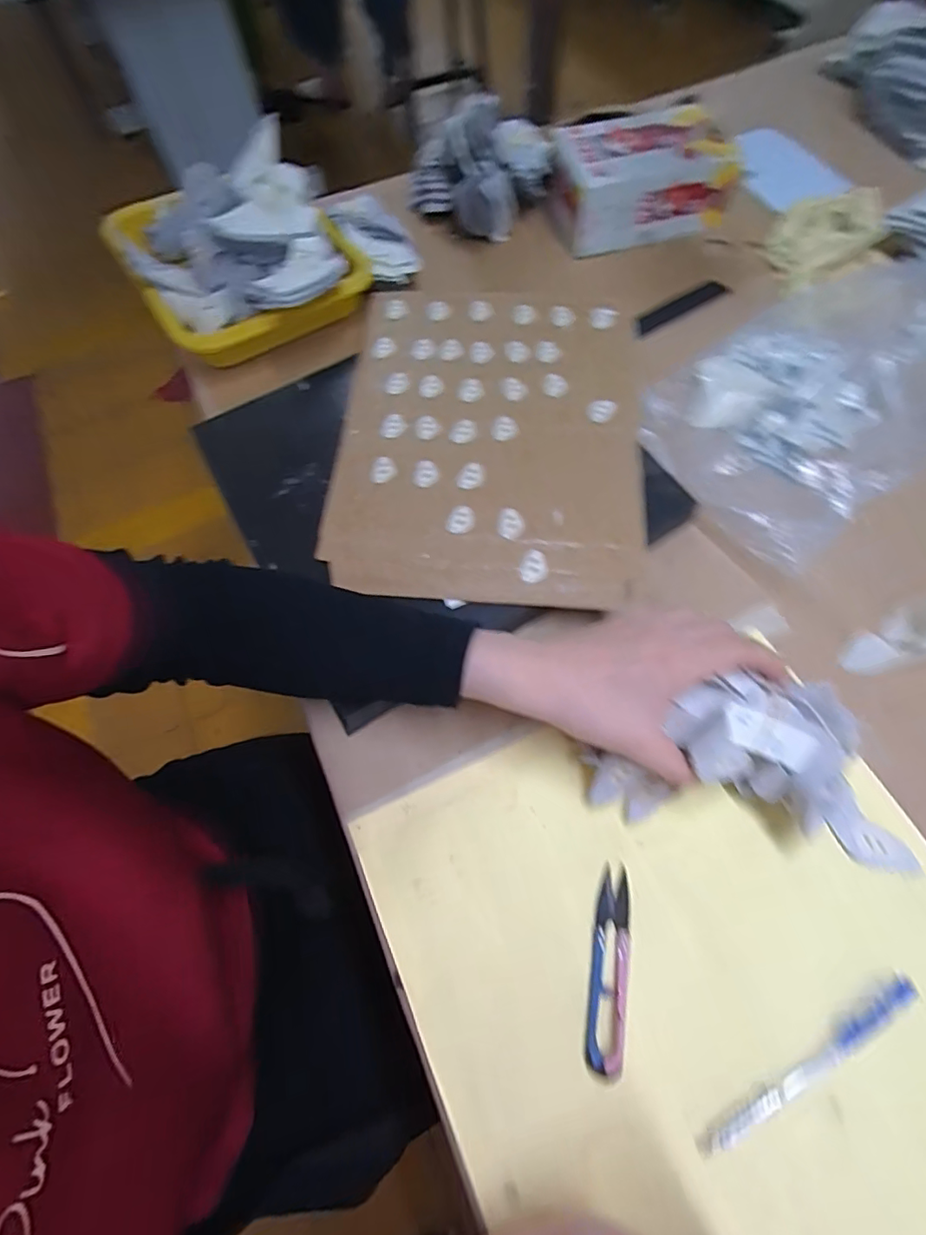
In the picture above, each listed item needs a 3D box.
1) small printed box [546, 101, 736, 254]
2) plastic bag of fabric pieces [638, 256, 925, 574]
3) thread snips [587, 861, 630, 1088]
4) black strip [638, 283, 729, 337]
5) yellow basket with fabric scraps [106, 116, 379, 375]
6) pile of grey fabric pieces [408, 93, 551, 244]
[{"bbox_3d":[0.175,-0.437,0.551,0.159,0.074,0.099,-11,65,-2],"label":"small printed box"},{"bbox_3d":[0.275,-0.179,0.426,0.255,0.060,0.190,-35,68,-13],"label":"plastic bag of fabric pieces"},{"bbox_3d":[0.083,0.195,0.307,0.019,0.009,0.099,9,66,7],"label":"thread snips"},{"bbox_3d":[0.211,-0.300,0.528,0.105,0.004,0.018,-30,90,-10],"label":"black strip"},{"bbox_3d":[-0.219,-0.358,0.510,0.190,0.083,0.249,-34,68,-12],"label":"yellow basket with fabric scraps"},{"bbox_3d":[0.011,-0.473,0.576,0.130,0.081,0.116,36,71,18],"label":"pile of grey fabric pieces"}]

